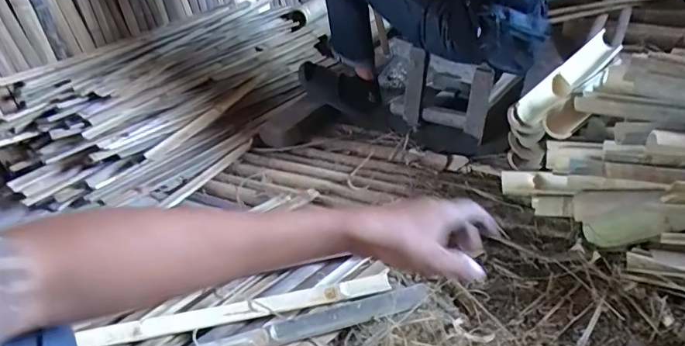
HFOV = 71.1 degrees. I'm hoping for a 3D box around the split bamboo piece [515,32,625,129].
[{"bbox_3d":[0.661,-0.280,1.360,0.076,0.080,0.515,26,47,36],"label":"split bamboo piece"}]

